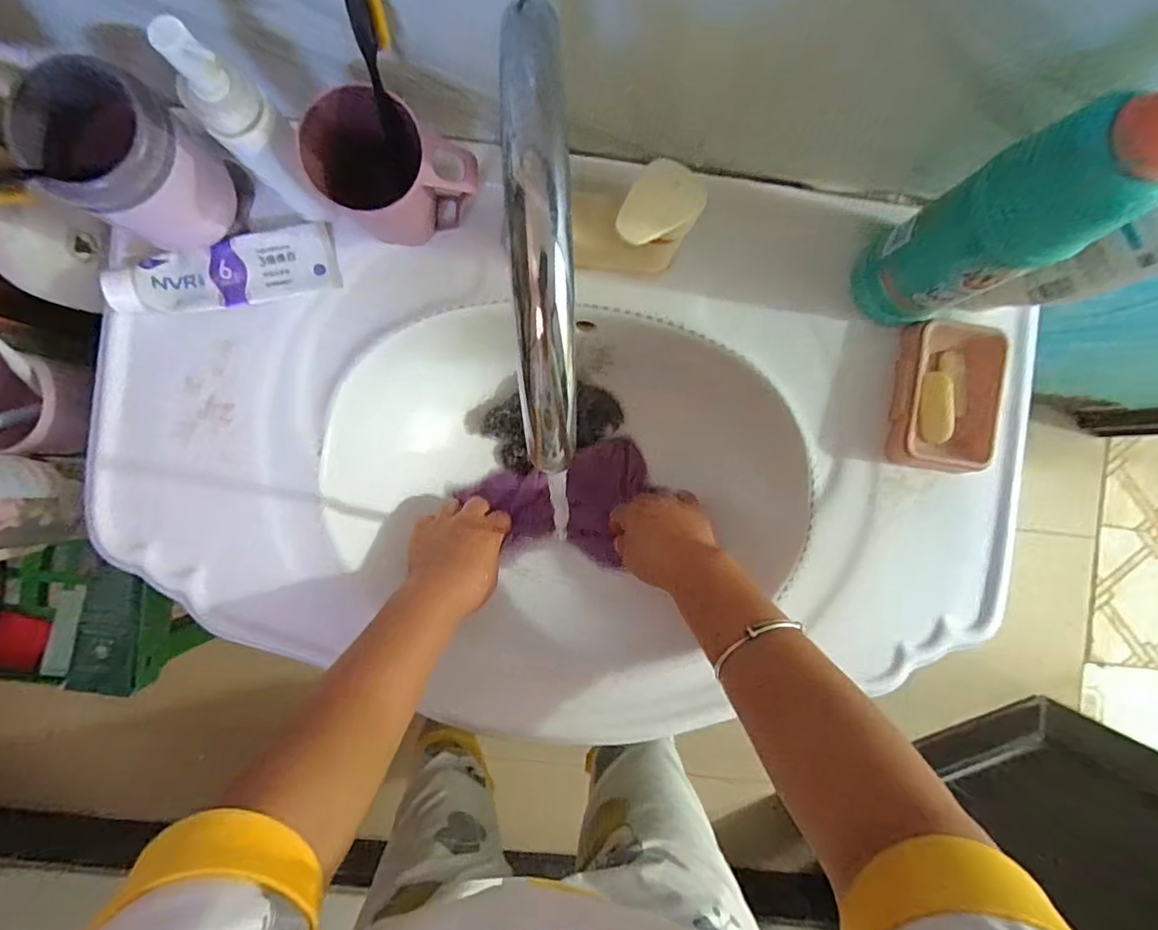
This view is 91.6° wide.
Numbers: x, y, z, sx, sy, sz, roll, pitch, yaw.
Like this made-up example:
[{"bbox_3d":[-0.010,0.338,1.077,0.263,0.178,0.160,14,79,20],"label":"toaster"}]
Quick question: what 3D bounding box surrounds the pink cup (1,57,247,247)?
[{"bbox_3d":[-0.294,-0.197,0.388,0.073,0.125,0.076,0,91,-2],"label":"pink cup"}]

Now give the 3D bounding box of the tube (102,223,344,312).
[{"bbox_3d":[-0.279,-0.155,0.445,0.165,0.030,0.051,-13,91,-2],"label":"tube"}]

